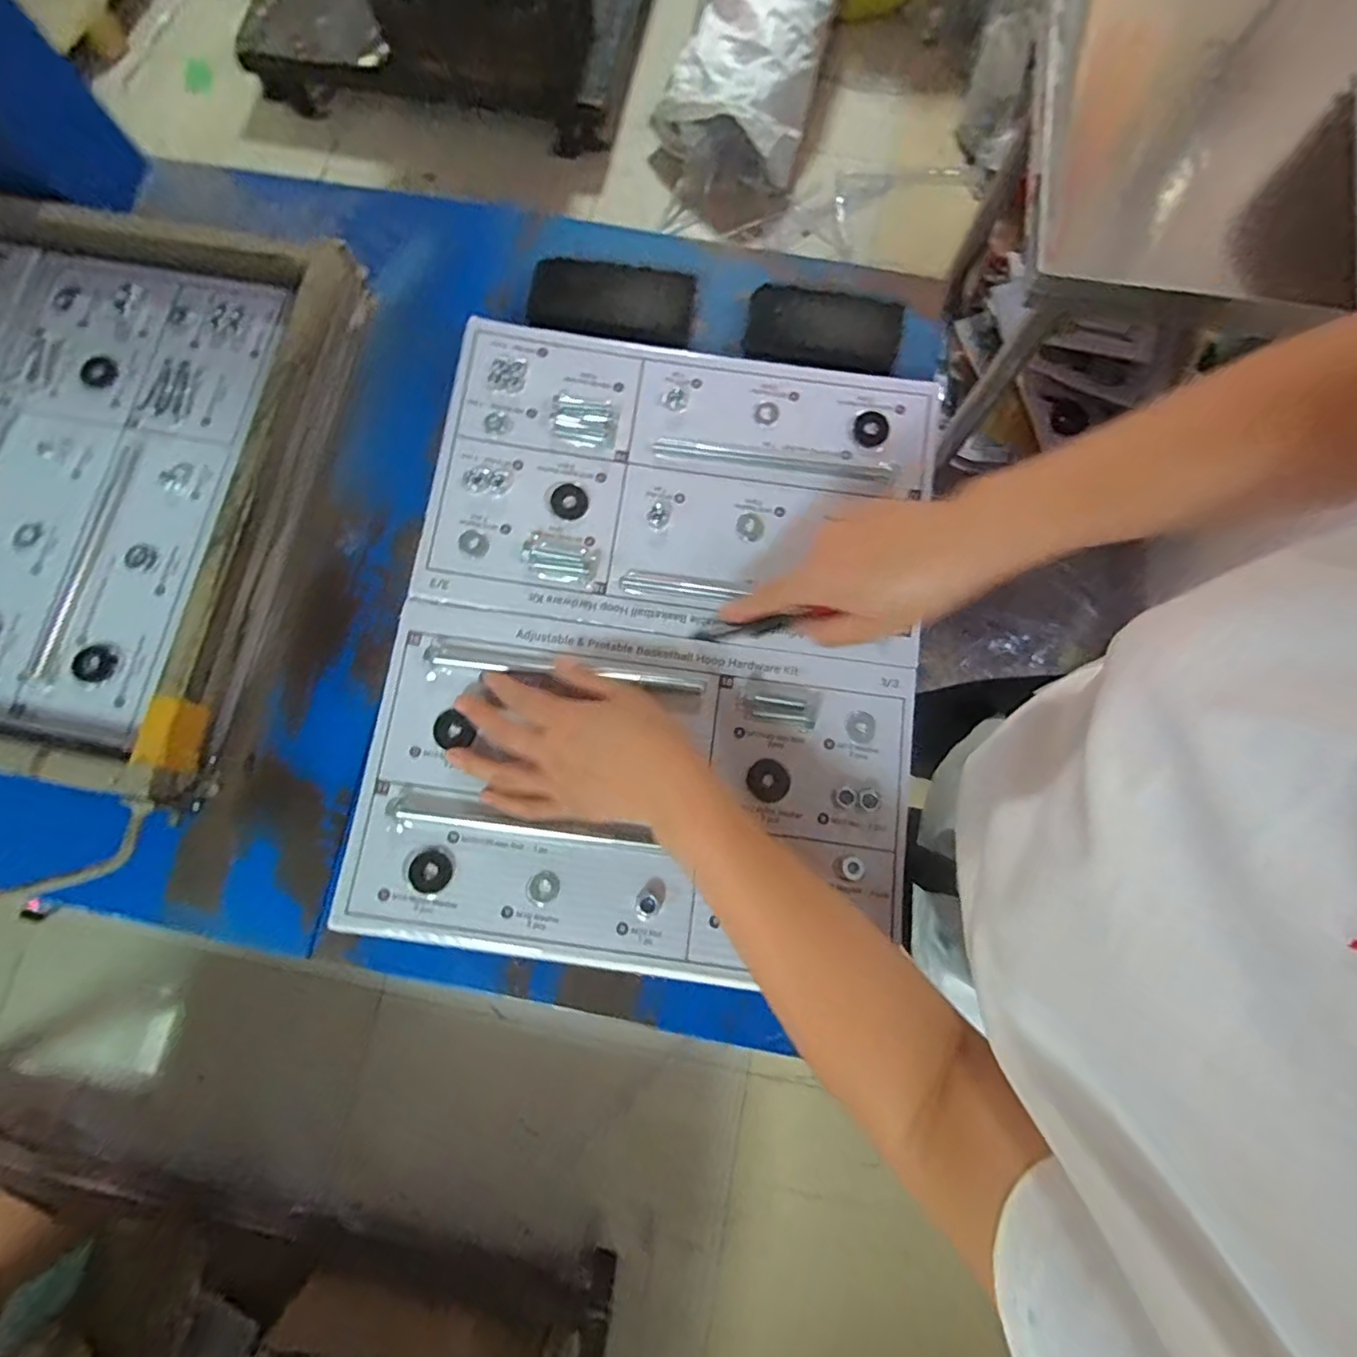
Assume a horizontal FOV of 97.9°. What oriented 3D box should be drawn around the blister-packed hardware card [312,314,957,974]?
[{"bbox_3d":[-0.015,-0.038,0.465,0.403,0.018,0.488,7,79,0],"label":"blister-packed hardware card"}]

